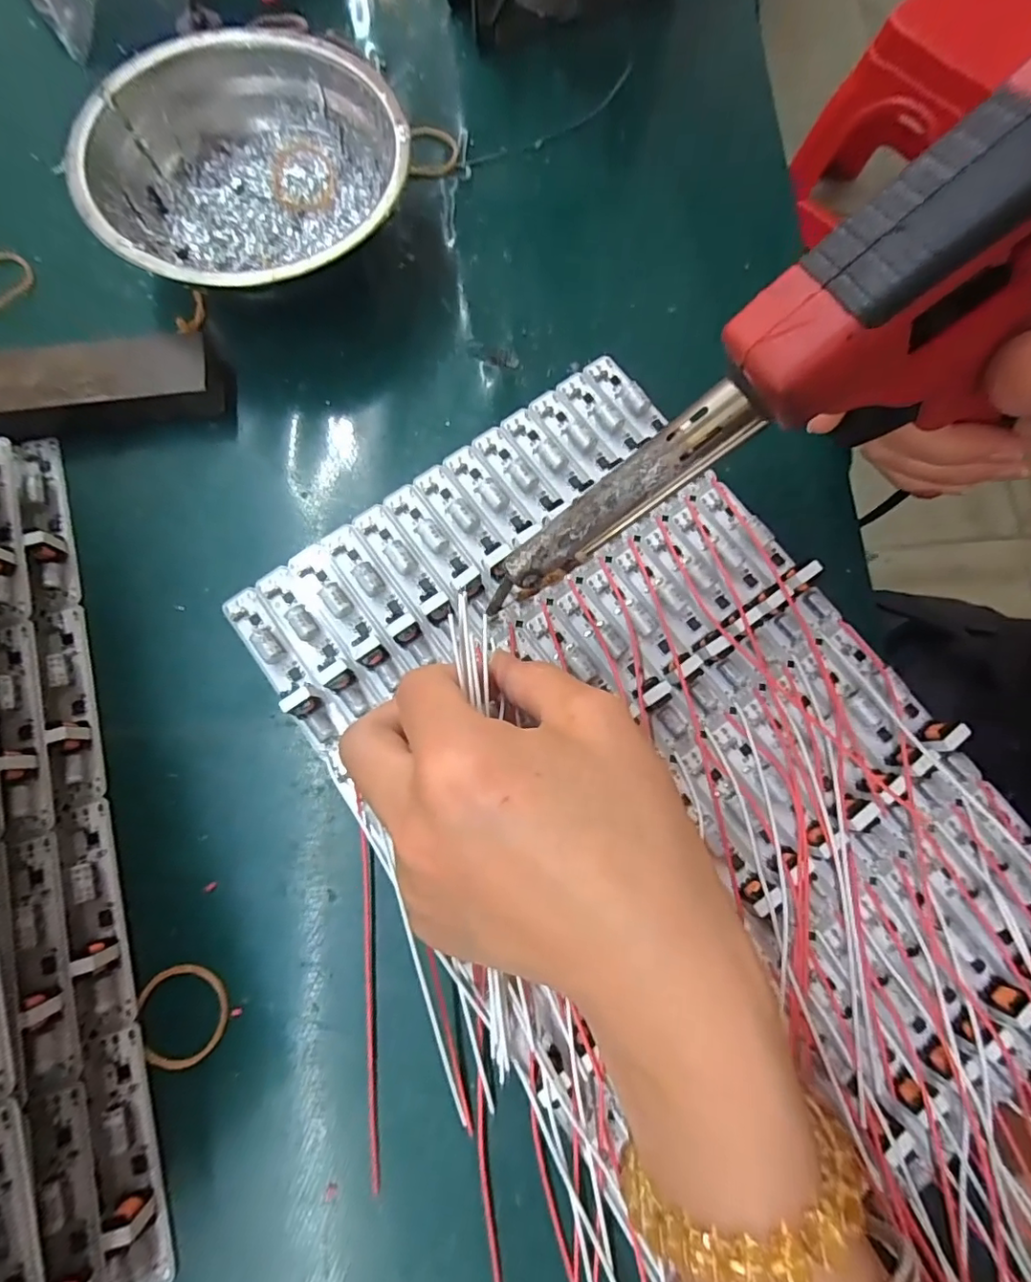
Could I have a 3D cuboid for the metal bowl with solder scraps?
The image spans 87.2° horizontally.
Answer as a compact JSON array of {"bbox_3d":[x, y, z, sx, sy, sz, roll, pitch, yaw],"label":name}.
[{"bbox_3d":[-0.108,-0.191,0.231,0.122,0.041,0.125,0,78,0],"label":"metal bowl with solder scraps"}]

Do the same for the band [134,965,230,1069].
[{"bbox_3d":[-0.113,0.127,0.183,0.030,0.004,0.031,0,78,0],"label":"band"}]

